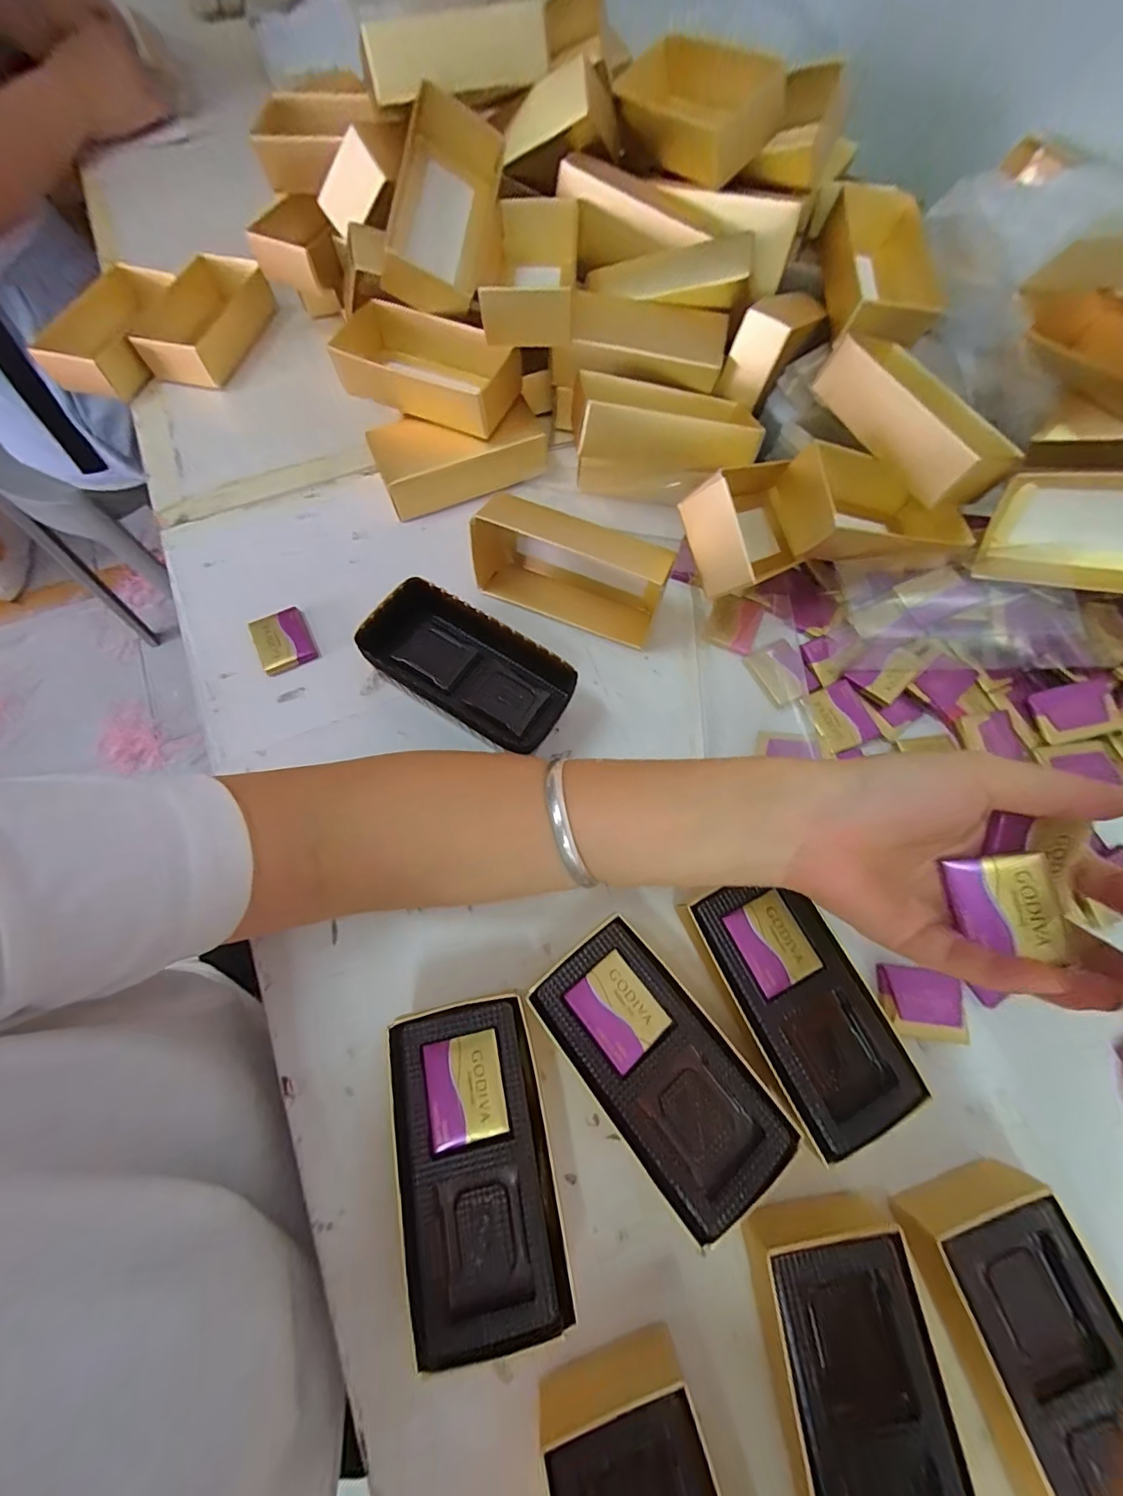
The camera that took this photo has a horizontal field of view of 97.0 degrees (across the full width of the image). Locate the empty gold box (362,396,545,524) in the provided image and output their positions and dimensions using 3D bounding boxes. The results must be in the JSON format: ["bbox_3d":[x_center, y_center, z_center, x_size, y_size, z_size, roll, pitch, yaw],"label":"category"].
[{"bbox_3d":[-0.073,-0.211,0.357,0.116,0.032,0.053,-18,70,-8],"label":"empty gold box"}]

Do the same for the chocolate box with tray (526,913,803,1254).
[{"bbox_3d":[0.042,0.139,0.224,0.058,0.034,0.114,-37,74,-14],"label":"chocolate box with tray"}]

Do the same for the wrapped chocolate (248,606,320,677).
[{"bbox_3d":[-0.176,-0.068,0.315,0.032,0.010,0.039,-25,72,-10],"label":"wrapped chocolate"}]

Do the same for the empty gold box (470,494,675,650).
[{"bbox_3d":[0.003,-0.114,0.312,0.125,0.049,0.047,23,70,7],"label":"empty gold box"}]

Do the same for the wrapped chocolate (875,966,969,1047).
[{"bbox_3d":[0.178,0.126,0.246,0.040,0.006,0.032,8,69,2],"label":"wrapped chocolate"}]

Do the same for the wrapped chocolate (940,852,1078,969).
[{"bbox_3d":[0.167,0.059,0.186,0.029,0.008,0.034,-13,66,30],"label":"wrapped chocolate"}]

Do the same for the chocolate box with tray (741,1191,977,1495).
[{"bbox_3d":[0.111,0.241,0.187,0.055,0.032,0.120,-4,69,-3],"label":"chocolate box with tray"}]

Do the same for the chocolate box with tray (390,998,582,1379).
[{"bbox_3d":[-0.036,0.171,0.213,0.060,0.032,0.114,-11,70,-5],"label":"chocolate box with tray"}]

